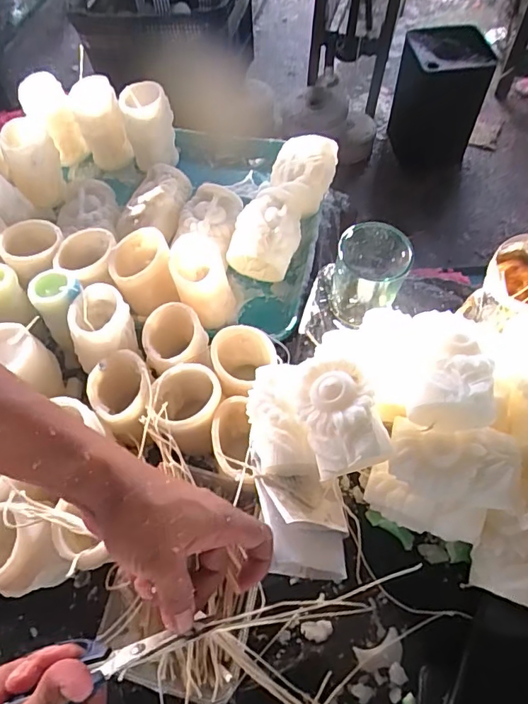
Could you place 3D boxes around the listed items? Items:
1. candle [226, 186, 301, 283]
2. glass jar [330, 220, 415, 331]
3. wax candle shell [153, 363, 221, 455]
[{"bbox_3d":[0.007,-0.151,0.636,0.078,0.055,0.116,16,63,10],"label":"candle"},{"bbox_3d":[0.113,-0.081,0.539,0.069,0.089,0.075,-1,61,1],"label":"glass jar"},{"bbox_3d":[-0.075,0.059,0.515,0.068,0.079,0.070,-11,62,-5],"label":"wax candle shell"}]

